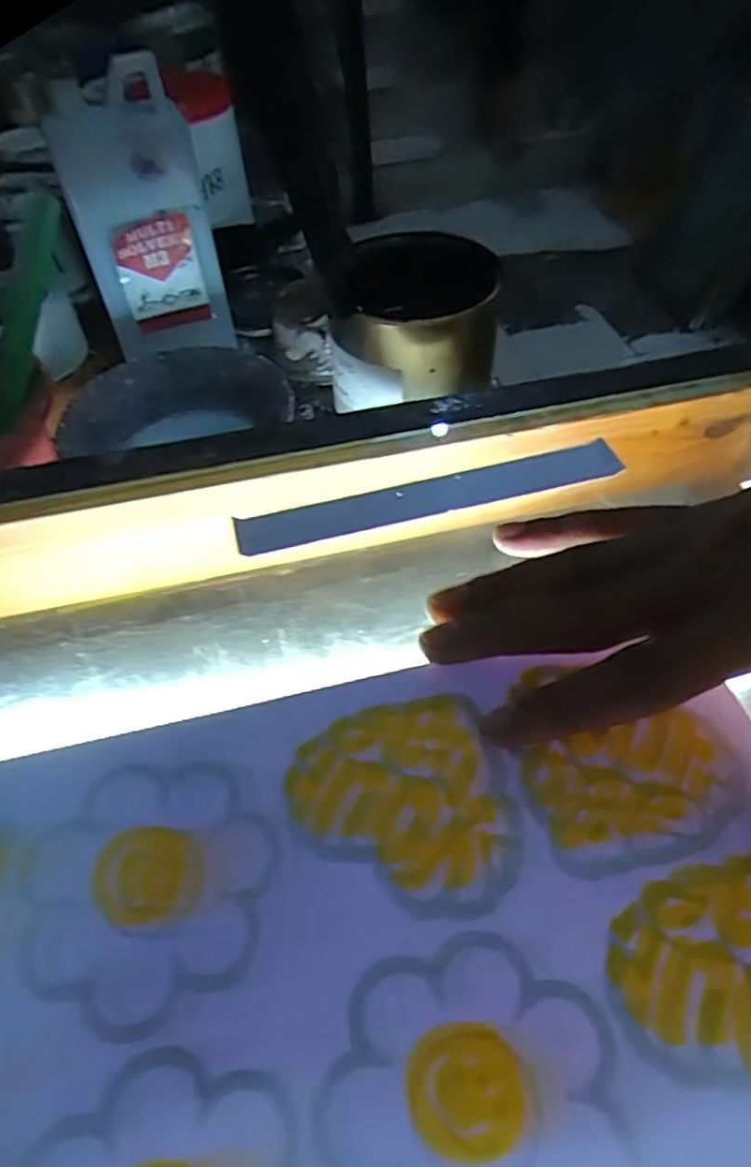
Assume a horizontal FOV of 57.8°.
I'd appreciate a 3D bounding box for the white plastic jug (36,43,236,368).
[{"bbox_3d":[-0.170,-0.265,0.515,0.092,0.190,0.064,-10,51,-4],"label":"white plastic jug"}]

